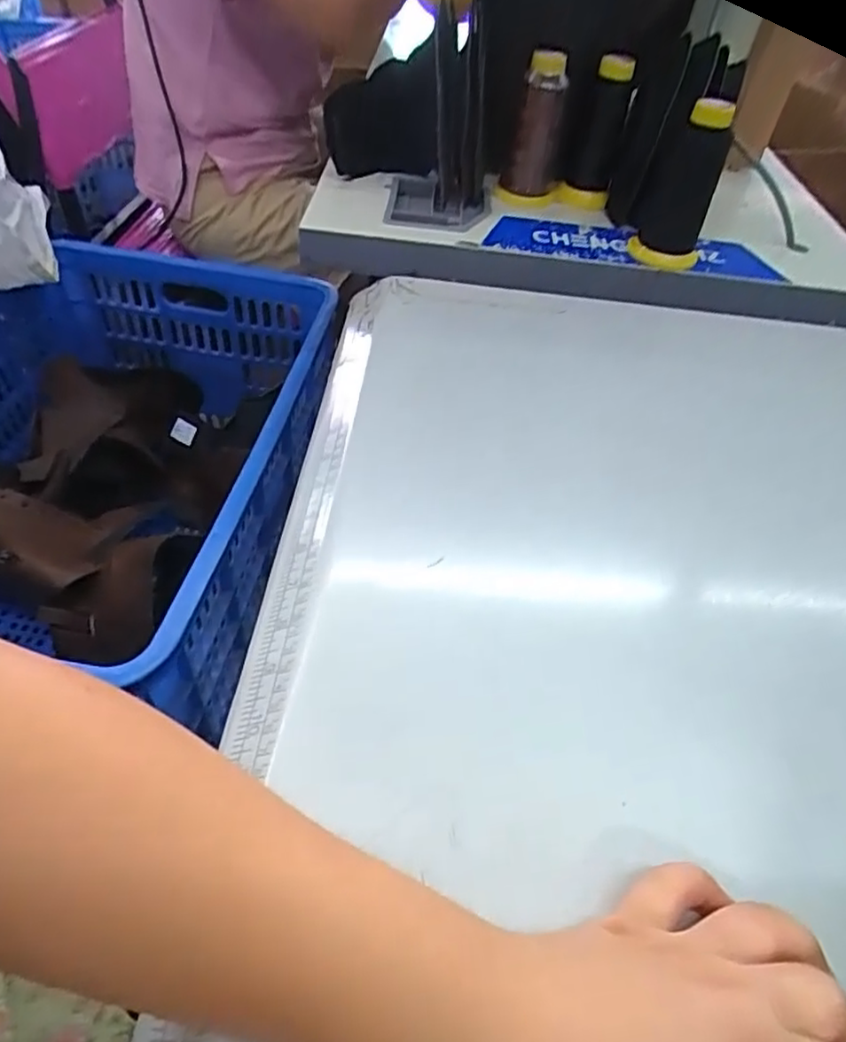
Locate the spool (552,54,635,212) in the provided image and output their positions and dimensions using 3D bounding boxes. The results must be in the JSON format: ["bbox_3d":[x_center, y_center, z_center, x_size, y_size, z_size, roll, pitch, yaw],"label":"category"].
[{"bbox_3d":[0.169,-0.379,0.630,0.051,0.118,0.056,13,49,8],"label":"spool"}]

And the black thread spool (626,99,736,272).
[{"bbox_3d":[0.226,-0.288,0.564,0.061,0.132,0.057,16,49,10],"label":"black thread spool"}]

